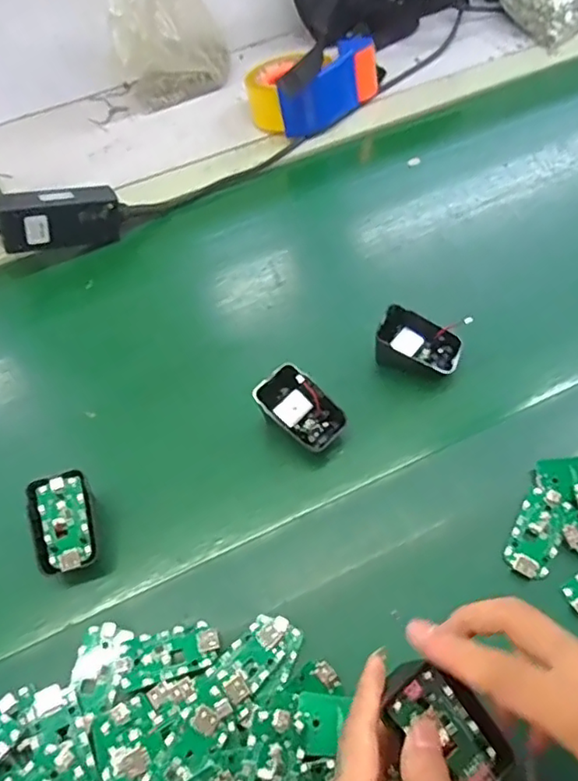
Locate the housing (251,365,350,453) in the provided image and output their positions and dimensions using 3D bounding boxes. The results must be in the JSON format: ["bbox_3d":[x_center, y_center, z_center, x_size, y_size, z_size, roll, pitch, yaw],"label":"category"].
[{"bbox_3d":[0.008,0.015,0.455,0.047,0.035,0.062,-38,59,-22],"label":"housing"}]

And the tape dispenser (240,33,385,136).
[{"bbox_3d":[0.026,-0.376,0.708,0.155,0.075,0.103,-33,58,-17],"label":"tape dispenser"}]

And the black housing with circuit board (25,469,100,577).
[{"bbox_3d":[-0.160,0.096,0.423,0.045,0.023,0.068,-15,72,-10],"label":"black housing with circuit board"}]

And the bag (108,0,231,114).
[{"bbox_3d":[-0.149,-0.436,0.717,0.140,0.166,0.085,-9,55,-1],"label":"bag"}]

